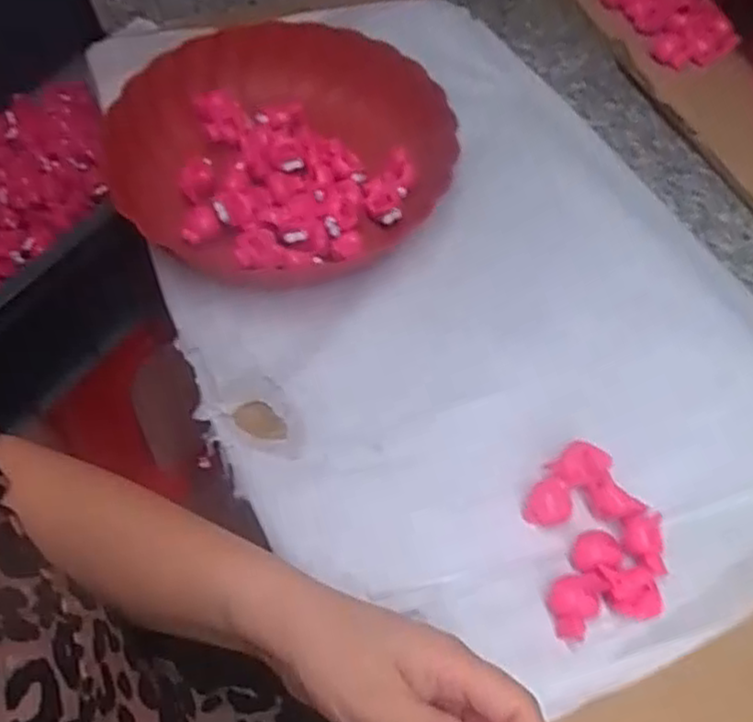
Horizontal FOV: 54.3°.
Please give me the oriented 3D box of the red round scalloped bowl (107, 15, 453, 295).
[{"bbox_3d":[-0.068,-0.152,0.550,0.244,0.070,0.236,1,58,-1],"label":"red round scalloped bowl"}]

